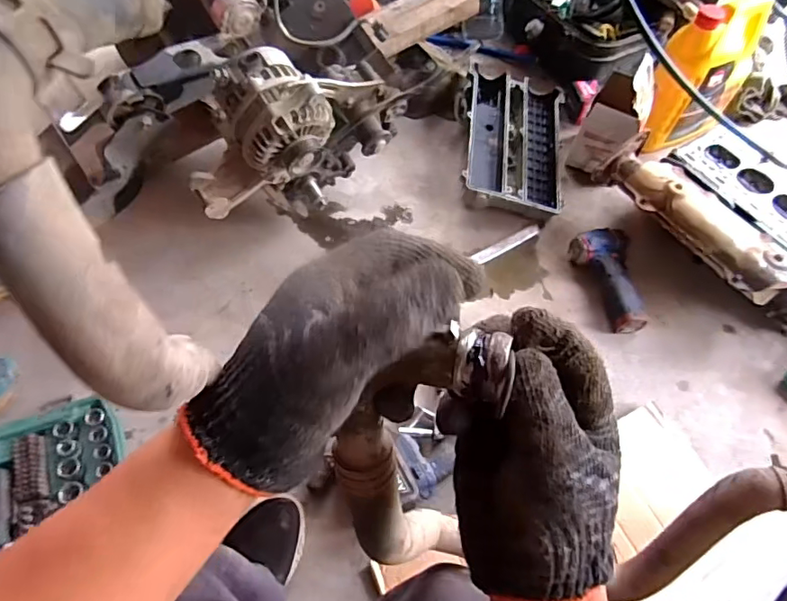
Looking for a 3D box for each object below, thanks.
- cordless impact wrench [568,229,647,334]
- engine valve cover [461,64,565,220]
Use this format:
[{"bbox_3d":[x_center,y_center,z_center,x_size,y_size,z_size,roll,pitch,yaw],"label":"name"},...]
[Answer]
[{"bbox_3d":[0.395,-0.038,0.990,0.101,0.062,0.200,-2,59,-4],"label":"cordless impact wrench"},{"bbox_3d":[0.251,-0.336,1.134,0.217,0.074,0.360,8,59,2],"label":"engine valve cover"}]

